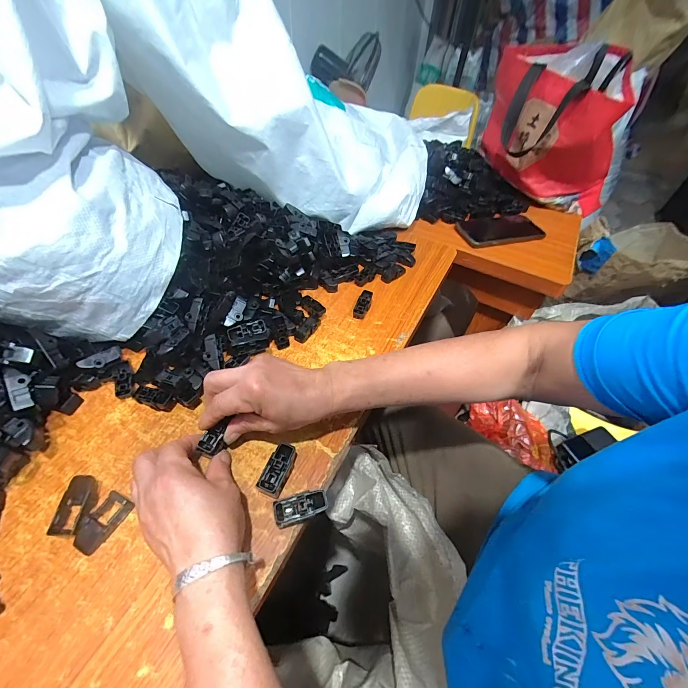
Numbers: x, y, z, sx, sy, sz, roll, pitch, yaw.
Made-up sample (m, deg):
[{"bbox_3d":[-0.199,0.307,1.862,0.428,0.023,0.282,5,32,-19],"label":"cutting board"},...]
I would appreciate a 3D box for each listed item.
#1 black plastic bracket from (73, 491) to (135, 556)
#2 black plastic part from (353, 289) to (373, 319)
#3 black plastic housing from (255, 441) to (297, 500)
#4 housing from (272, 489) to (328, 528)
[{"bbox_3d":[-0.221,0.162,0.302,0.030,0.015,0.048,22,52,13],"label":"black plastic bracket"},{"bbox_3d":[0.029,-0.059,0.494,0.018,0.017,0.047,21,66,13],"label":"black plastic part"},{"bbox_3d":[-0.067,0.129,0.338,0.023,0.020,0.050,19,52,11],"label":"black plastic housing"},{"bbox_3d":[-0.041,0.157,0.317,0.049,0.019,0.023,-14,53,-15],"label":"housing"}]

